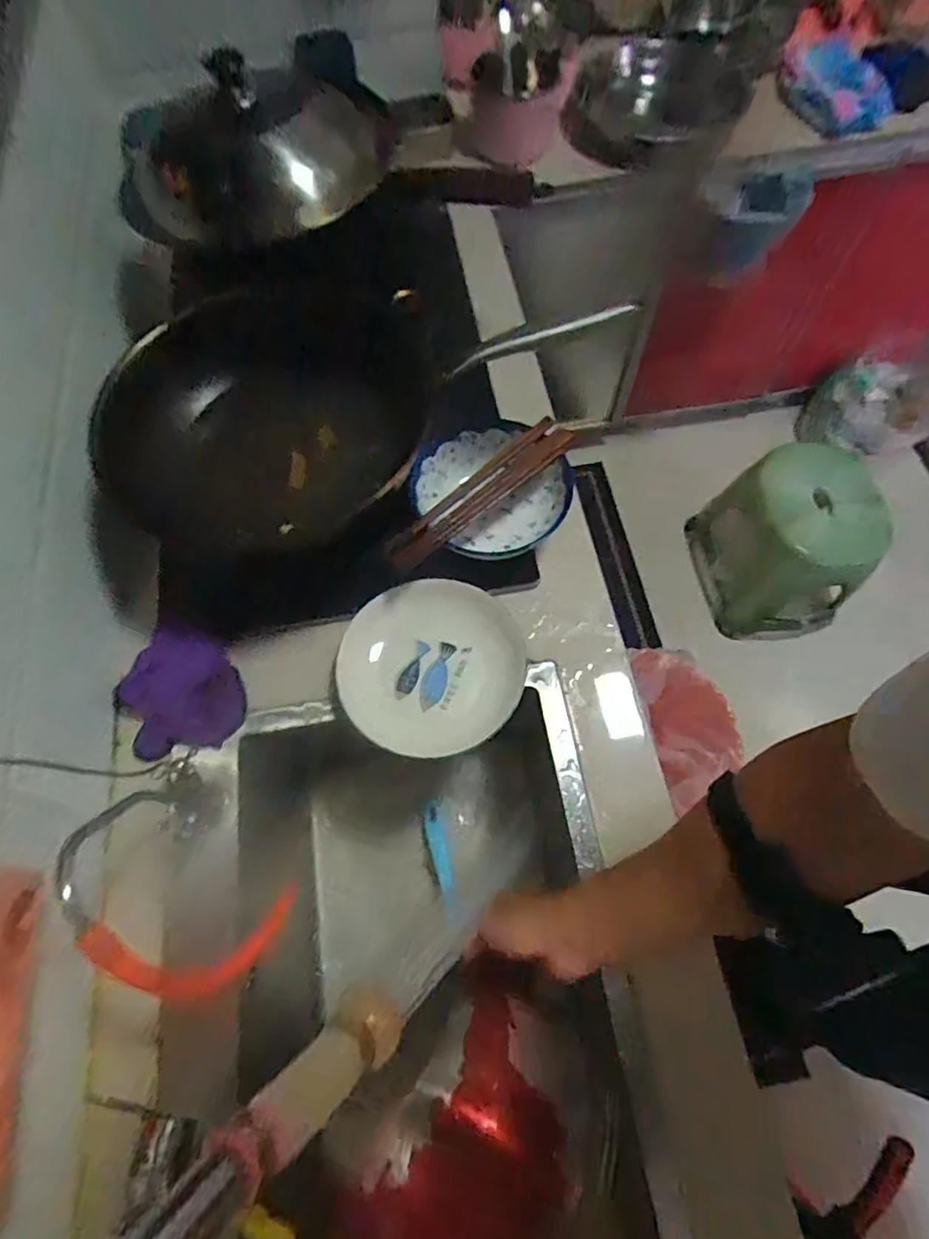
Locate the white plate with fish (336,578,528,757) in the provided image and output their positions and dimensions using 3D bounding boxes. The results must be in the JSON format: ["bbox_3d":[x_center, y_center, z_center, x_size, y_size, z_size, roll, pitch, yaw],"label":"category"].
[{"bbox_3d":[-0.033,0.046,0.573,0.179,0.030,0.180,-1,68,2],"label":"white plate with fish"}]

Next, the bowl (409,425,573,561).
[{"bbox_3d":[0.027,-0.147,0.617,0.142,0.045,0.160,-41,72,-13],"label":"bowl"}]

